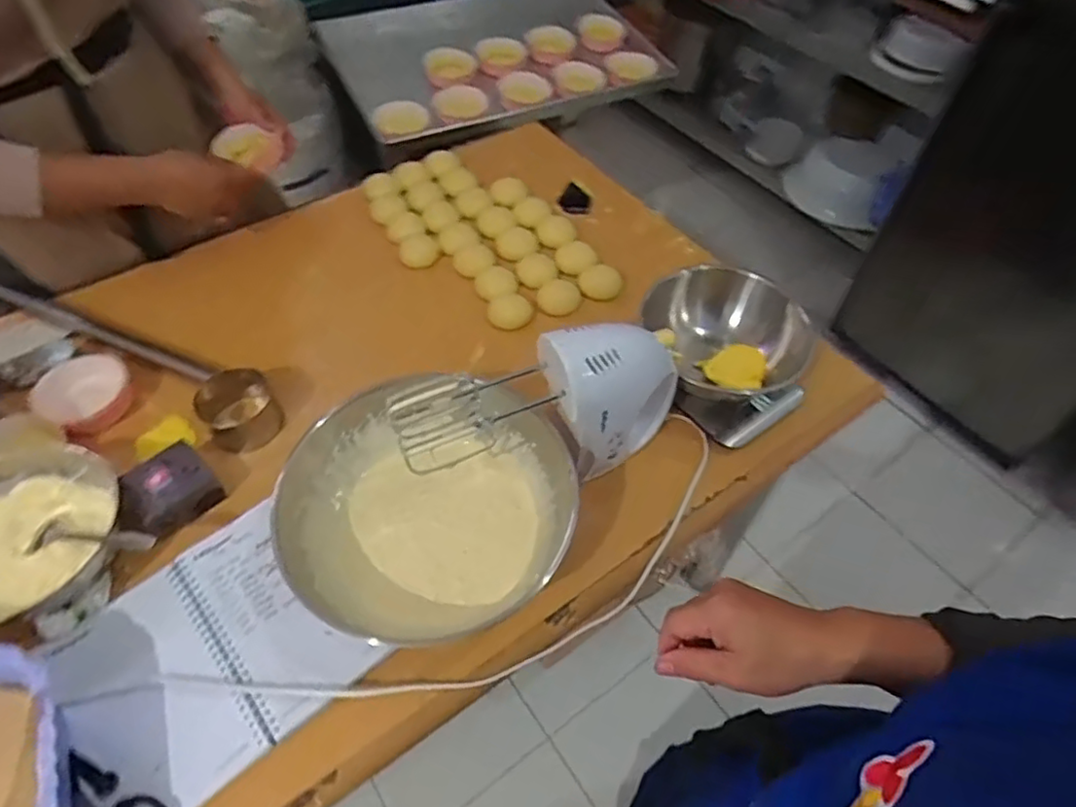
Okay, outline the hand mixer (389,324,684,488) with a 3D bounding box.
[{"bbox_3d":[0.008,0.004,0.627,0.286,0.187,0.104,-17,55,-13],"label":"hand mixer"}]

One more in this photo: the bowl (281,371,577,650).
[{"bbox_3d":[-0.103,0.093,0.616,0.263,0.089,0.252,0,53,0],"label":"bowl"}]

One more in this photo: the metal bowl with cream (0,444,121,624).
[{"bbox_3d":[-0.478,0.122,0.593,0.160,0.079,0.151,0,53,0],"label":"metal bowl with cream"}]

